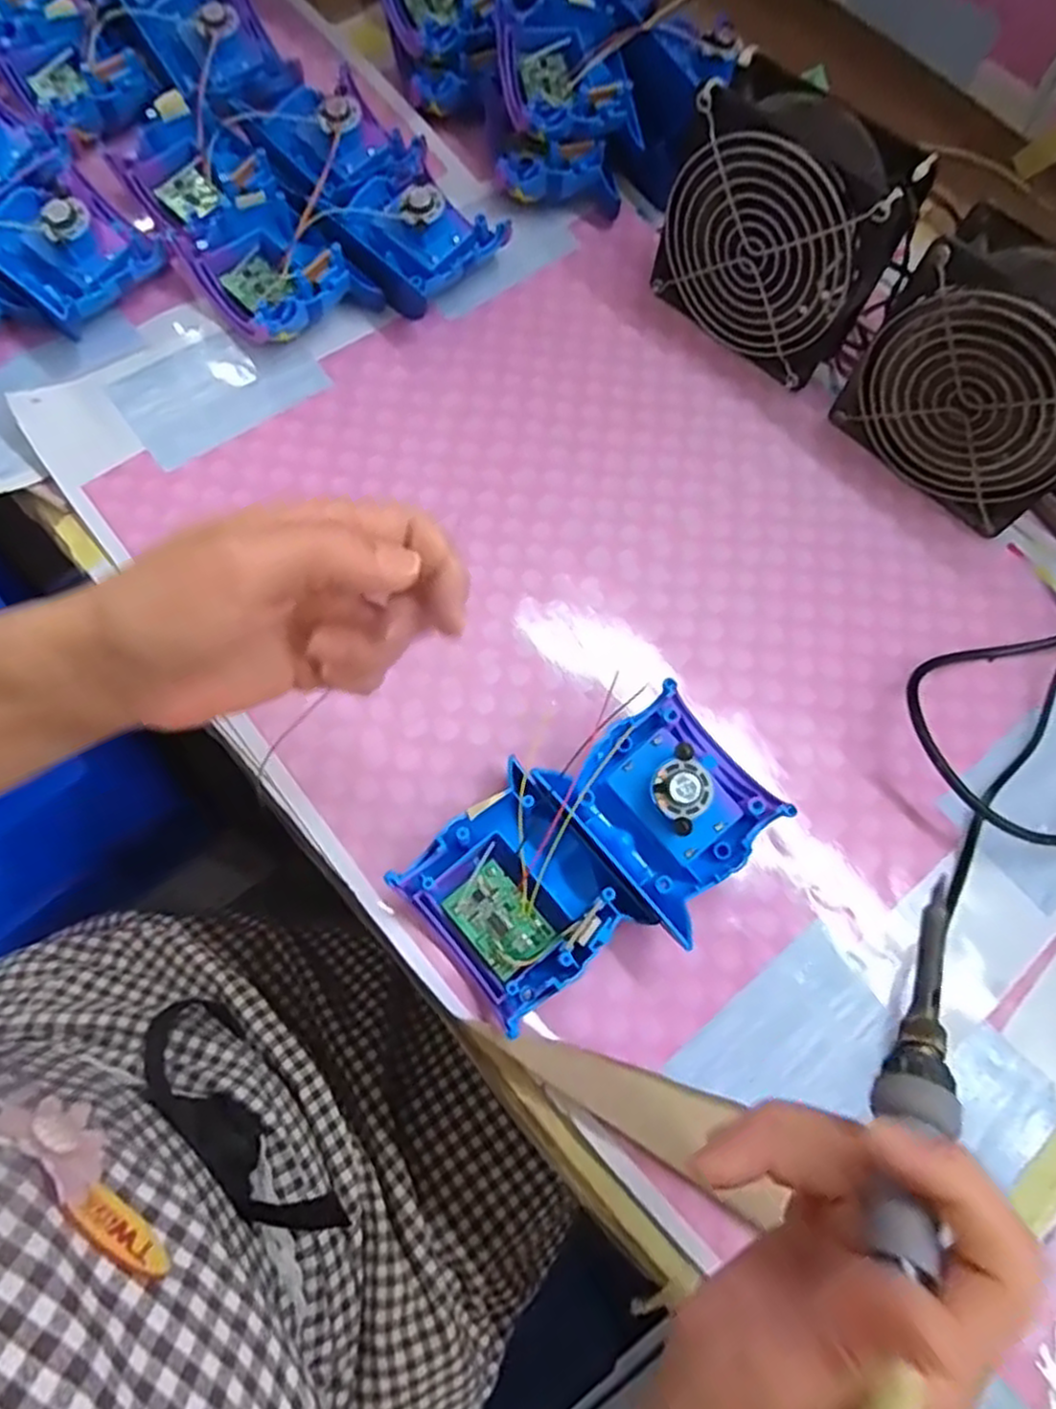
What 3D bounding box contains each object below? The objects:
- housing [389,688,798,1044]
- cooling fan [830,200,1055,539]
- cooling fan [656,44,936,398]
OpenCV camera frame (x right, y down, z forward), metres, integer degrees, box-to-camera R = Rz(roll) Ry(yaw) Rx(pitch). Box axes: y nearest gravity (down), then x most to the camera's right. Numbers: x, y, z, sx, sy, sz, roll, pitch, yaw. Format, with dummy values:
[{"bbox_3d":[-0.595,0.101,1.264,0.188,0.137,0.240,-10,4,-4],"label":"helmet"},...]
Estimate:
[{"bbox_3d":[0.031,0.066,0.327,0.154,0.041,0.096,-38,75,-15],"label":"housing"},{"bbox_3d":[0.241,-0.167,0.381,0.055,0.118,0.127,-42,76,-16],"label":"cooling fan"},{"bbox_3d":[0.138,-0.259,0.407,0.121,0.120,0.049,41,73,12],"label":"cooling fan"}]

